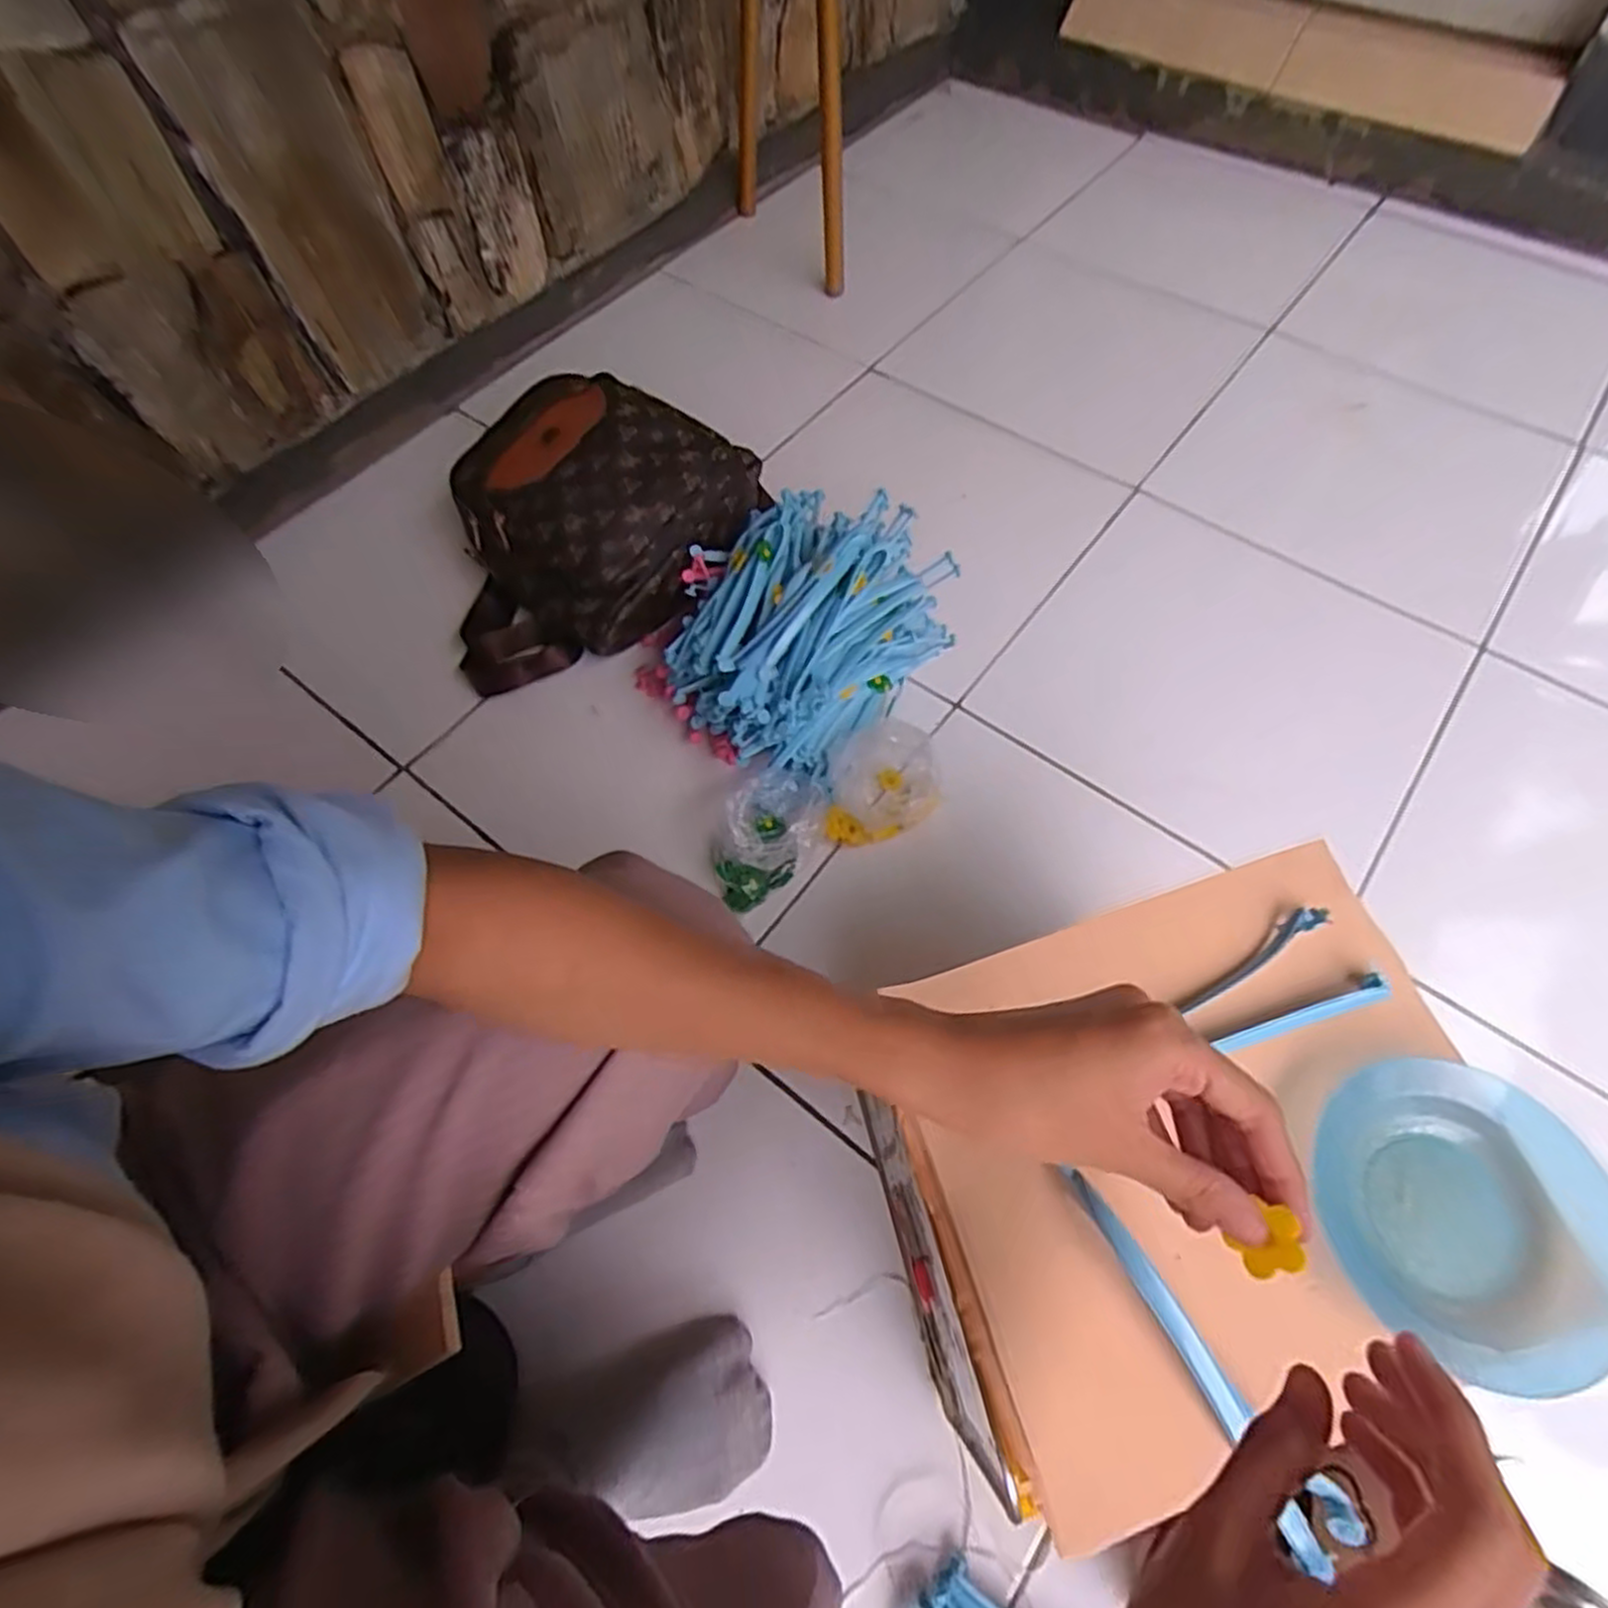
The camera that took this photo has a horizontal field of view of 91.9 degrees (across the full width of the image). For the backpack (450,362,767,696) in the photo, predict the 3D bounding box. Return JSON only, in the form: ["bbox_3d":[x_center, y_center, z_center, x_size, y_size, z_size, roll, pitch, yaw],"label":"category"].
[{"bbox_3d":[-0.242,-0.297,0.822,0.351,0.154,0.268,-38,68,-17],"label":"backpack"}]

